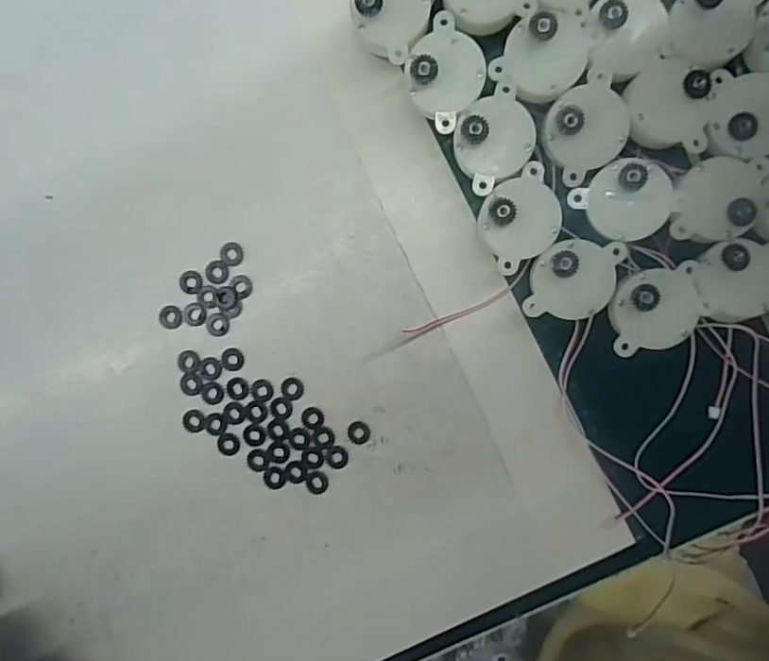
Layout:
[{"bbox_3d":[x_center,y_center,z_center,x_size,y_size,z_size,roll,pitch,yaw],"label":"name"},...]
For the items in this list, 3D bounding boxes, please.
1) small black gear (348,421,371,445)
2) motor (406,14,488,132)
[{"bbox_3d":[-0.012,0.047,0.264,0.010,0.004,0.011,0,94,2],"label":"small black gear"},{"bbox_3d":[0.024,-0.104,0.241,0.031,0.030,0.035,39,94,0],"label":"motor"}]

